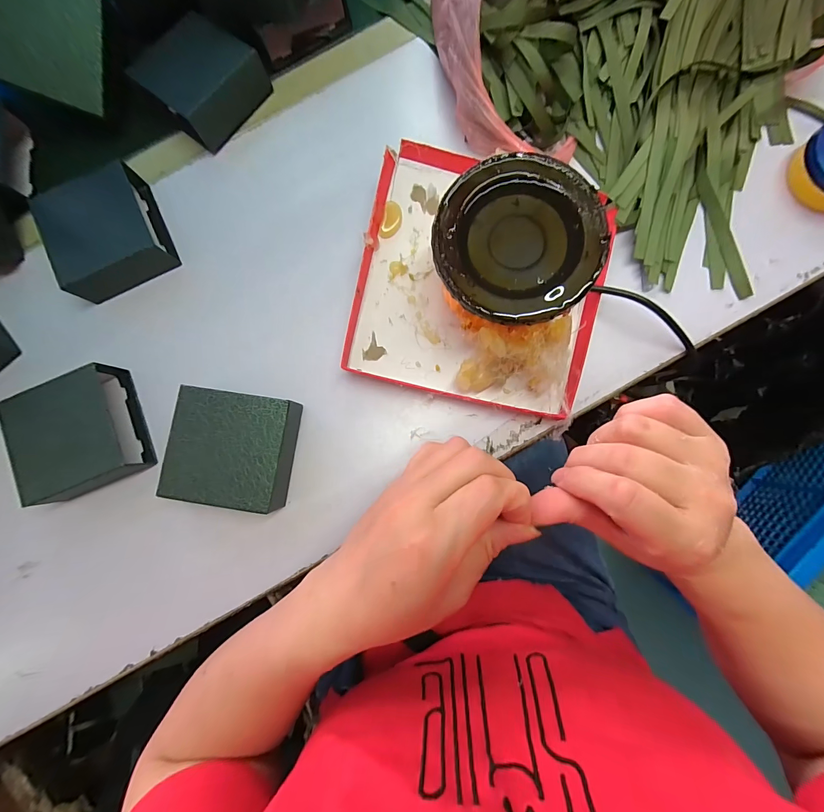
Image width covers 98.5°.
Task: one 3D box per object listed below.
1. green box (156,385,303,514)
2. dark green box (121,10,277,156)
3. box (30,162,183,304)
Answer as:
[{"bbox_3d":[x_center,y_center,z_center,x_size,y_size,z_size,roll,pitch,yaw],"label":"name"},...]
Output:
[{"bbox_3d":[-0.148,0.034,0.296,0.091,0.040,0.089,8,88,1],"label":"green box"},{"bbox_3d":[-0.200,-0.311,0.338,0.091,0.034,0.089,41,89,2],"label":"dark green box"},{"bbox_3d":[-0.282,-0.160,0.327,0.090,0.034,0.098,-26,88,-1],"label":"box"}]

